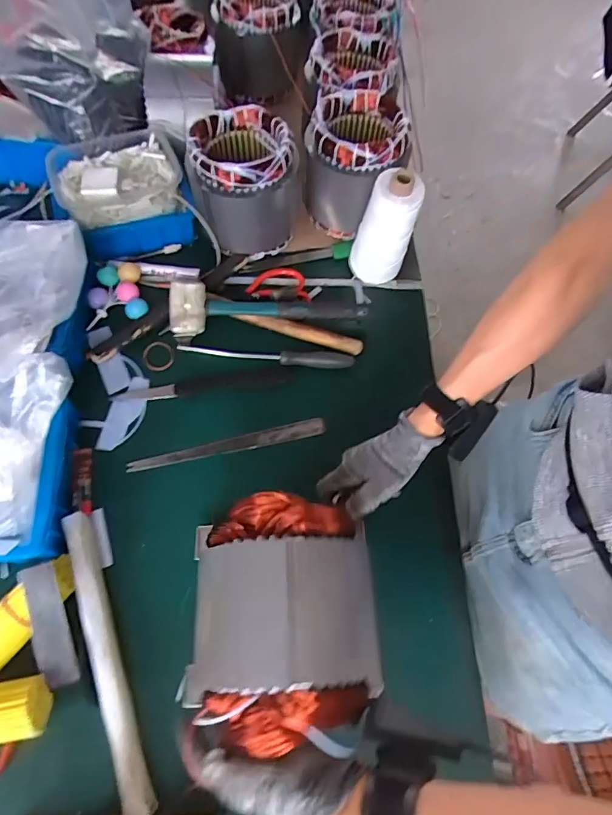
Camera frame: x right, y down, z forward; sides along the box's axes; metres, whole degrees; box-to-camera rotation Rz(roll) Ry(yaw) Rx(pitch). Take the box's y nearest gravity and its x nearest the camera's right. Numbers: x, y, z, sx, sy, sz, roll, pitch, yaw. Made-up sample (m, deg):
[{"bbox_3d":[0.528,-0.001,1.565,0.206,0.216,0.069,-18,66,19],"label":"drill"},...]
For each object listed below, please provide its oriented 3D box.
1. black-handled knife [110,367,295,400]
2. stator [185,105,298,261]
[{"bbox_3d":[-0.140,-0.031,0.626,0.242,0.014,0.026,-9,65,-7],"label":"black-handled knife"},{"bbox_3d":[-0.087,-0.321,0.660,0.151,0.171,0.121,-8,65,-6],"label":"stator"}]

